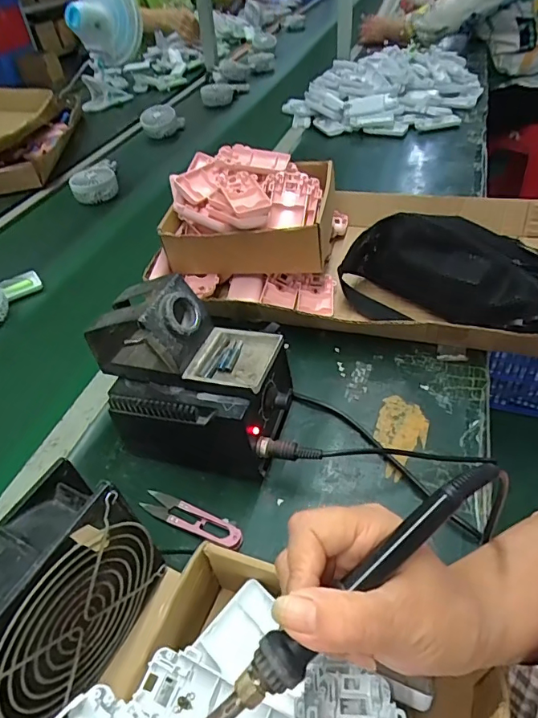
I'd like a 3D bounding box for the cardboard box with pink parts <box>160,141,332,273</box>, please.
[{"bbox_3d":[-0.023,-0.207,0.648,0.212,0.108,0.199,2,44,7],"label":"cardboard box with pink parts"}]

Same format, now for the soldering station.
[{"bbox_3d":[-0.071,0.019,0.437,0.170,0.152,0.099,11,46,17],"label":"soldering station"}]

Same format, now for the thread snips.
[{"bbox_3d":[-0.068,0.140,0.419,0.103,0.013,0.023,17,48,22],"label":"thread snips"}]

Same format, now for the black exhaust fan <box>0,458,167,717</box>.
[{"bbox_3d":[-0.122,0.139,0.267,0.049,0.112,0.120,20,49,25],"label":"black exhaust fan"}]

